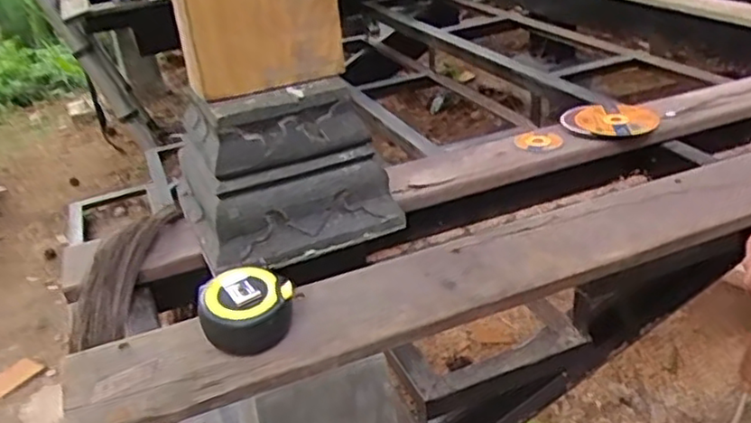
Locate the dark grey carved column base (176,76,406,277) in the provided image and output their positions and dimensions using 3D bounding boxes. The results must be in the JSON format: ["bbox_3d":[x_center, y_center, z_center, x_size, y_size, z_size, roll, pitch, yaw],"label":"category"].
[{"bbox_3d":[-0.104,-0.057,0.714,0.185,0.151,0.161,-18,30,-22],"label":"dark grey carved column base"}]

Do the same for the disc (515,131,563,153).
[{"bbox_3d":[0.210,-0.092,0.888,0.058,0.009,0.051,-13,28,-13],"label":"disc"}]

